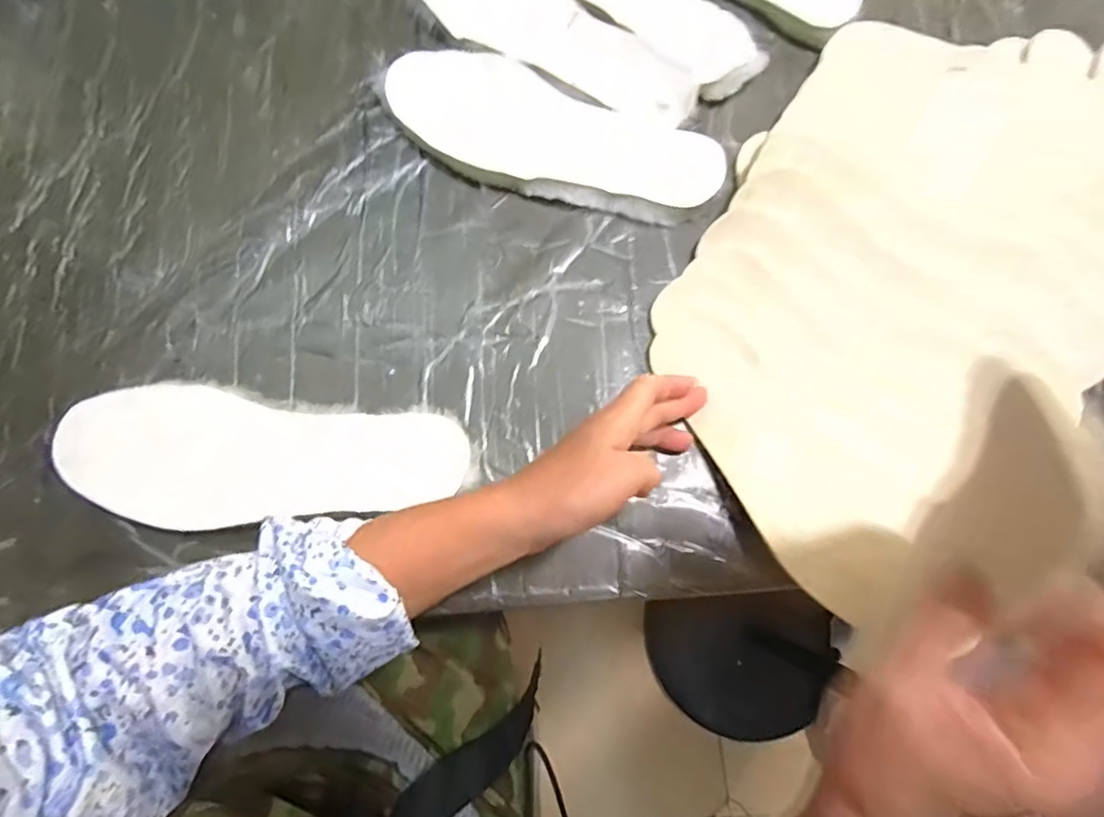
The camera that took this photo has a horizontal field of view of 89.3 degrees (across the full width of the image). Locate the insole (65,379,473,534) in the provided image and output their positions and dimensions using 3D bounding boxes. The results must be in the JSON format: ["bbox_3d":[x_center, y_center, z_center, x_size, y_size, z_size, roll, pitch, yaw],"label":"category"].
[{"bbox_3d":[-0.184,0.036,0.360,0.250,0.013,0.088,7,78,0],"label":"insole"}]

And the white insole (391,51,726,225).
[{"bbox_3d":[-0.002,-0.198,0.417,0.247,0.021,0.089,23,79,4],"label":"white insole"}]

